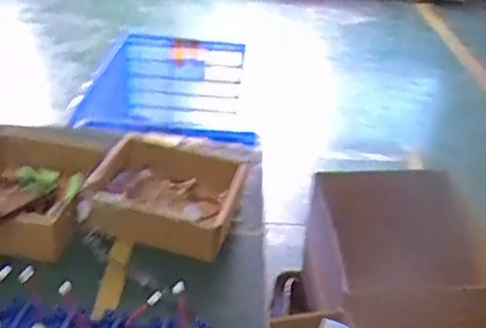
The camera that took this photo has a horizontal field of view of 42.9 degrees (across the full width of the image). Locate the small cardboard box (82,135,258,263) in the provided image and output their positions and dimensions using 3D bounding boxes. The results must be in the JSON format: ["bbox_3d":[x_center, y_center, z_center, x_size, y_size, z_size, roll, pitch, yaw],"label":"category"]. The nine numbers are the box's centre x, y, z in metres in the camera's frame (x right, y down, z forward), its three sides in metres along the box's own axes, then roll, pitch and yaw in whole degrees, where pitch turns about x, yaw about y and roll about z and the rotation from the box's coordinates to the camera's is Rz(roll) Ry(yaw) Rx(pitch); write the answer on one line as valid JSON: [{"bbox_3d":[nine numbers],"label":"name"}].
[{"bbox_3d":[-0.090,0.033,0.737,0.168,0.067,0.154,11,31,11],"label":"small cardboard box"}]

